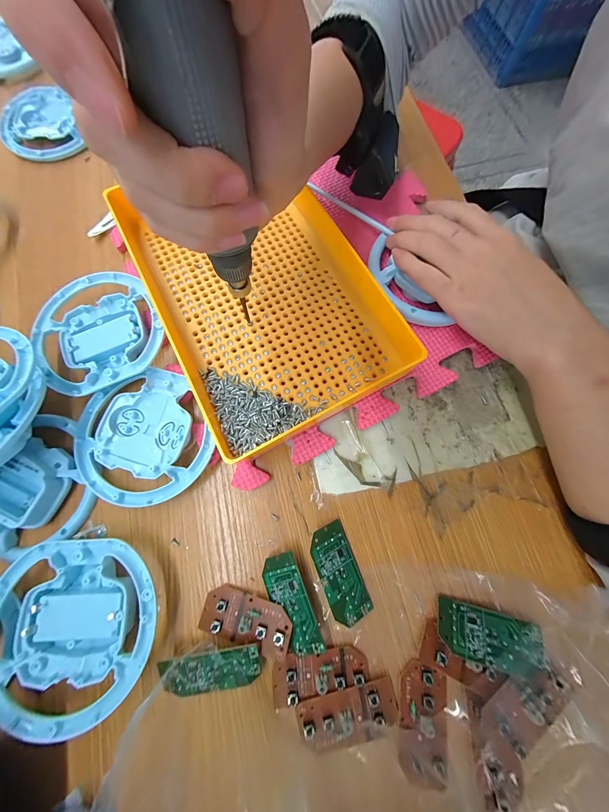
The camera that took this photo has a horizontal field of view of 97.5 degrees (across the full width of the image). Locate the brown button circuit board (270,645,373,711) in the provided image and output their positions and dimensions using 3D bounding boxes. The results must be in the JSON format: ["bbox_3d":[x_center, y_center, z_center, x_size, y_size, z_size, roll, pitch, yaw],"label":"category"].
[{"bbox_3d":[0.009,0.168,0.167,0.060,0.006,0.026,-16,76,-4],"label":"brown button circuit board"}]

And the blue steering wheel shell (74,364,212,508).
[{"bbox_3d":[-0.122,0.026,0.204,0.090,0.024,0.096,0,75,0],"label":"blue steering wheel shell"}]

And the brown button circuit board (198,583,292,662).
[{"bbox_3d":[-0.039,0.141,0.174,0.060,0.008,0.030,16,76,4],"label":"brown button circuit board"}]

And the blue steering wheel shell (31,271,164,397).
[{"bbox_3d":[-0.166,-0.059,0.215,0.095,0.022,0.095,0,75,0],"label":"blue steering wheel shell"}]

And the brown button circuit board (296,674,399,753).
[{"bbox_3d":[0.027,0.189,0.160,0.059,0.005,0.028,-14,76,-4],"label":"brown button circuit board"}]

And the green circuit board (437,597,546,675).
[{"bbox_3d":[0.115,0.144,0.167,0.057,0.008,0.028,8,57,14],"label":"green circuit board"}]

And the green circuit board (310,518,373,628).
[{"bbox_3d":[0.023,0.111,0.179,0.028,0.004,0.059,-15,76,-29],"label":"green circuit board"}]

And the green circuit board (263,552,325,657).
[{"bbox_3d":[-0.009,0.129,0.175,0.028,0.004,0.059,-29,75,18],"label":"green circuit board"}]

